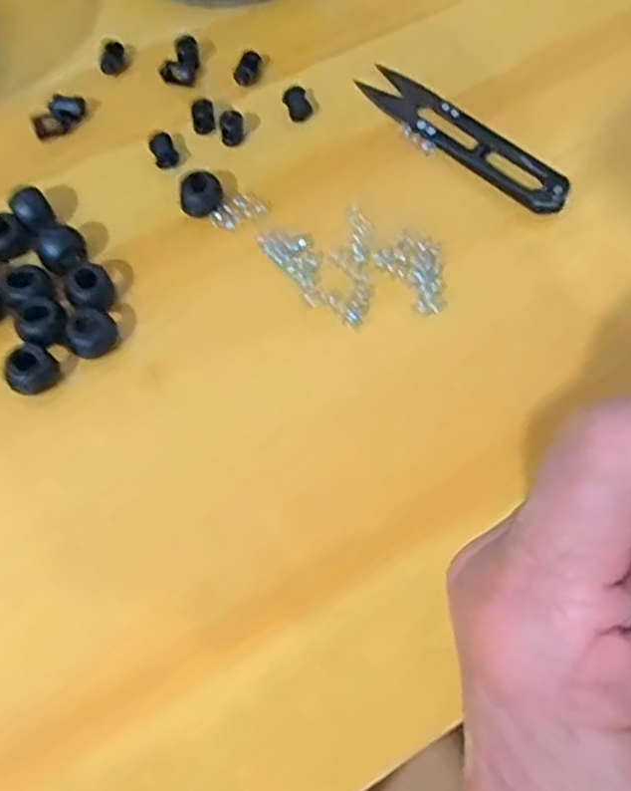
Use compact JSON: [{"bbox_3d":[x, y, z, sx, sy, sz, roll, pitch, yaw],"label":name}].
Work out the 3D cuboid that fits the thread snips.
[{"bbox_3d":[0.060,-0.107,0.301,0.099,0.008,0.023,40,67,15],"label":"thread snips"}]

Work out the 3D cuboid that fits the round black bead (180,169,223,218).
[{"bbox_3d":[-0.044,-0.076,0.283,0.016,0.011,0.016,2,63,-3],"label":"round black bead"}]

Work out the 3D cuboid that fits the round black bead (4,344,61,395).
[{"bbox_3d":[-0.095,-0.008,0.250,0.016,0.015,0.012,-33,70,-18],"label":"round black bead"}]

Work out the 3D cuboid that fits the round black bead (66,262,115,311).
[{"bbox_3d":[-0.080,-0.037,0.264,0.016,0.013,0.013,-32,71,-14],"label":"round black bead"}]

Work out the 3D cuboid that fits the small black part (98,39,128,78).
[{"bbox_3d":[-0.086,-0.142,0.314,0.010,0.007,0.013,-5,64,-6],"label":"small black part"}]

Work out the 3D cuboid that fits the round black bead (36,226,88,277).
[{"bbox_3d":[-0.091,-0.052,0.270,0.016,0.015,0.013,-29,70,-13],"label":"round black bead"}]

